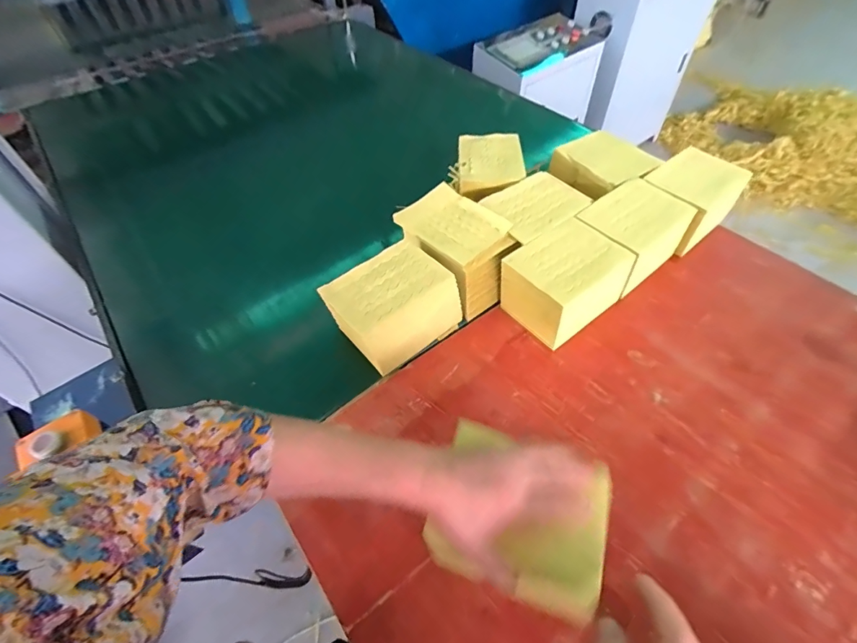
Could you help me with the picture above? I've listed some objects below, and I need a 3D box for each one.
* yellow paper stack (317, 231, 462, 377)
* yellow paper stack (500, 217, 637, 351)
[{"bbox_3d":[-0.054,-0.026,0.634,0.173,0.111,0.118,-32,56,-21],"label":"yellow paper stack"},{"bbox_3d":[0.207,-0.059,0.658,0.167,0.121,0.119,-32,56,-21],"label":"yellow paper stack"}]

